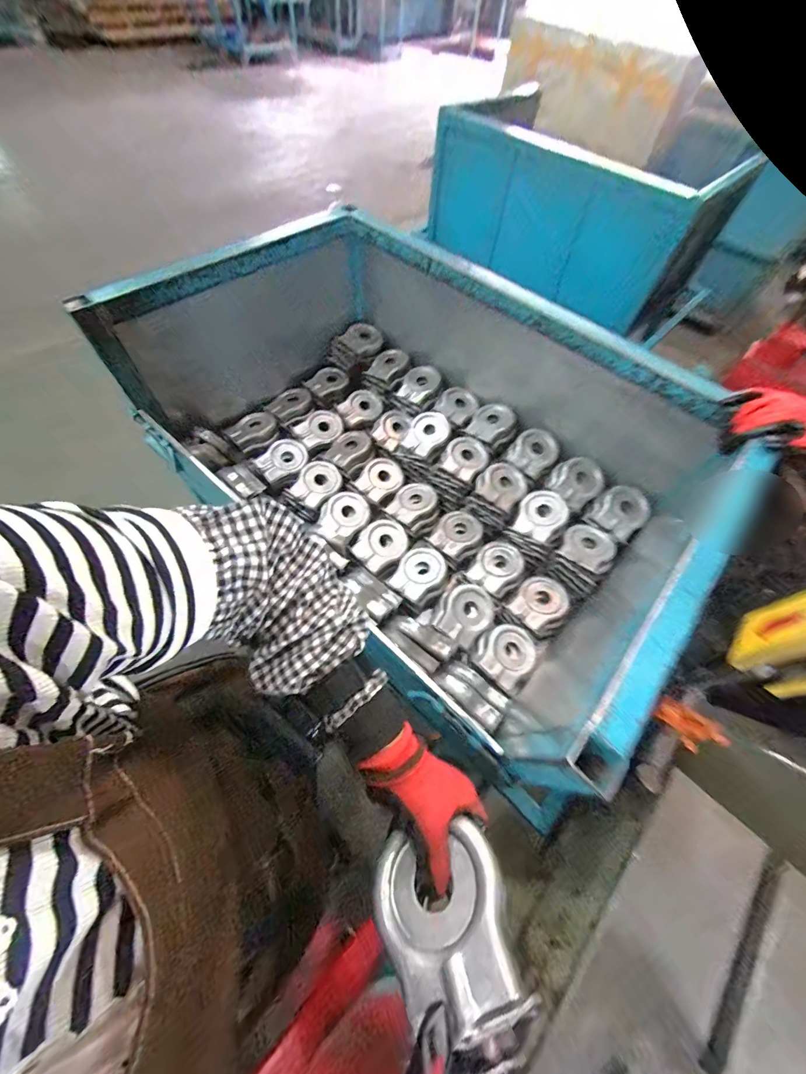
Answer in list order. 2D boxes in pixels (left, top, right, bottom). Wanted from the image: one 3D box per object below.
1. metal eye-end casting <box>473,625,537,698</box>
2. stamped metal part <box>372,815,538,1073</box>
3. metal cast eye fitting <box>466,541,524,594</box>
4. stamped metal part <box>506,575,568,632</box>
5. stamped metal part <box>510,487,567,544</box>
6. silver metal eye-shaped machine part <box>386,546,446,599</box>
[{"bbox_3d":[0.194,0.221,0.701,0.100,0.024,0.122,41,65,17],"label":"metal eye-end casting"},{"bbox_3d":[0.030,0.284,0.274,0.098,0.047,0.127,-22,28,1],"label":"stamped metal part"},{"bbox_3d":[0.197,0.062,0.793,0.123,0.035,0.089,-40,70,-23],"label":"metal cast eye fitting"},{"bbox_3d":[0.278,0.129,0.753,0.113,0.019,0.089,-35,69,-21],"label":"stamped metal part"},{"bbox_3d":[0.290,-0.045,0.779,0.088,0.029,0.118,32,63,14],"label":"stamped metal part"},{"bbox_3d":[0.033,0.072,0.767,0.089,0.028,0.113,32,63,14],"label":"silver metal eye-shaped machine part"}]

